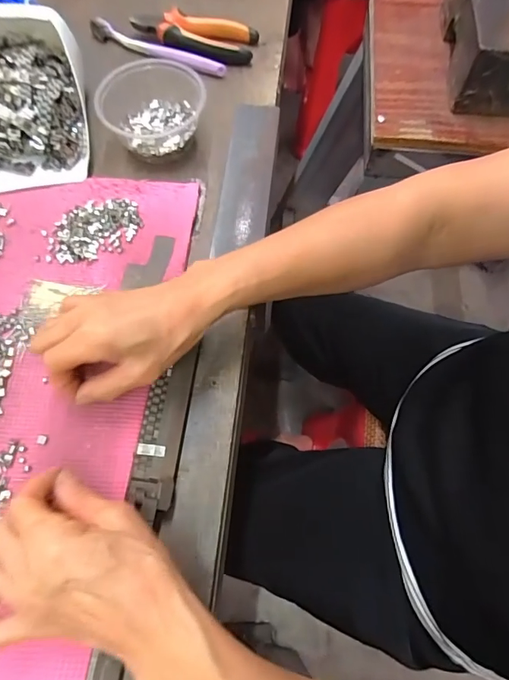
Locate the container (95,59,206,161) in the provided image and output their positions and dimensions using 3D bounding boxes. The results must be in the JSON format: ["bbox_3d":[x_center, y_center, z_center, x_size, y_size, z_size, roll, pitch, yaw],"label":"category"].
[{"bbox_3d":[-0.105,-0.237,0.446,0.110,0.043,0.095,-9,68,-4],"label":"container"}]

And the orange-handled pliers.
[{"bbox_3d":[-0.076,-0.361,0.514,0.151,0.020,0.062,16,68,8],"label":"orange-handled pliers"}]

